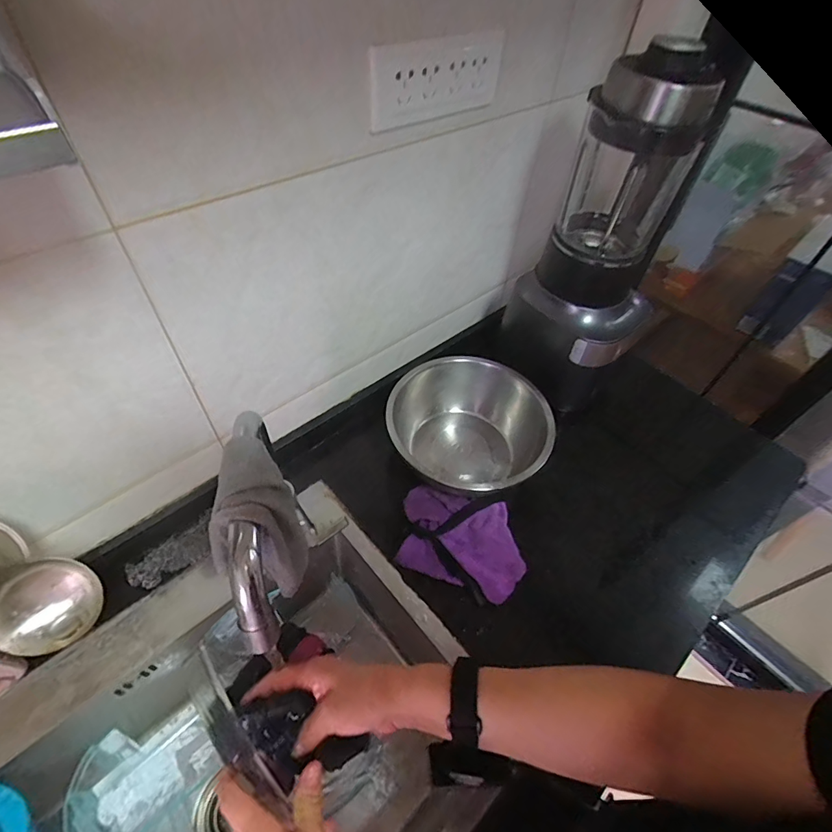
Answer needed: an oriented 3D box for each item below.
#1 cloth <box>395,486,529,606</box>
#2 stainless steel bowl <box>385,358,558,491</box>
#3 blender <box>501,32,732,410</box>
[{"bbox_3d":[0.059,0.178,0.630,0.163,0.045,0.169,-1,52,-5],"label":"cloth"},{"bbox_3d":[0.082,0.028,0.715,0.255,0.137,0.226,-1,52,-5],"label":"stainless steel bowl"},{"bbox_3d":[0.273,-0.261,0.646,0.199,0.392,0.167,19,53,11],"label":"blender"}]

